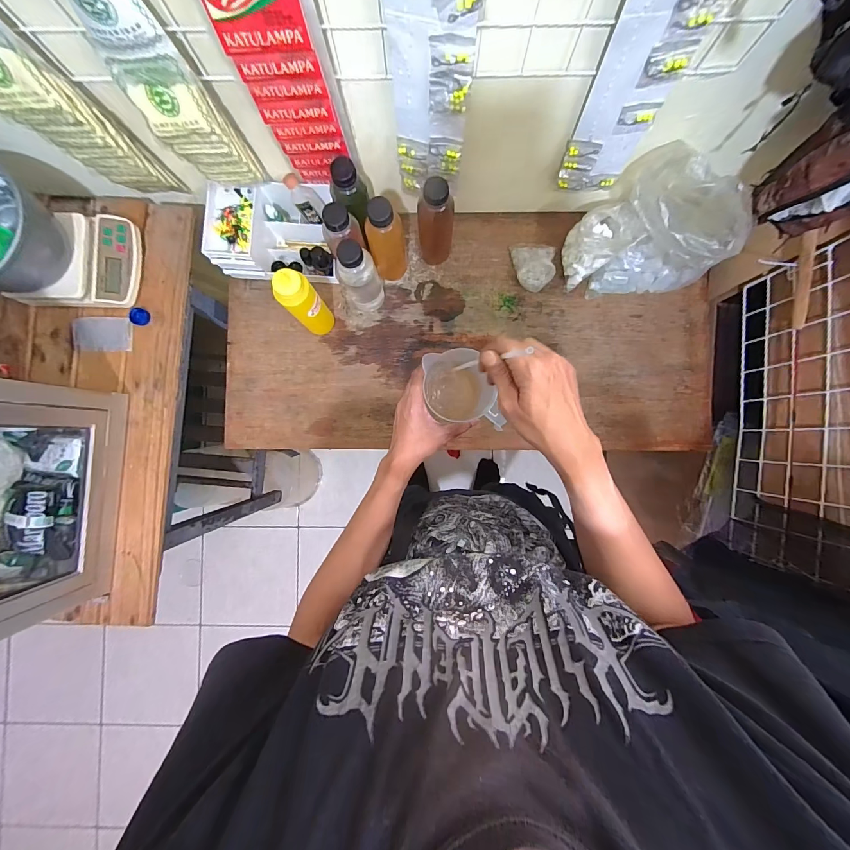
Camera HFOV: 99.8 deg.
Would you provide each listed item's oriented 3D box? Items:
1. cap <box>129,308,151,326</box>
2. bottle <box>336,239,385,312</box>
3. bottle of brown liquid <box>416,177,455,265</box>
[{"bbox_3d":[-0.529,-0.201,0.661,0.028,0.014,0.032,32,89,2],"label":"cap"},{"bbox_3d":[-0.119,-0.269,0.654,0.072,0.196,0.058,-20,88,0],"label":"bottle"},{"bbox_3d":[0.018,-0.360,0.658,0.068,0.190,0.062,-8,88,1],"label":"bottle of brown liquid"}]

